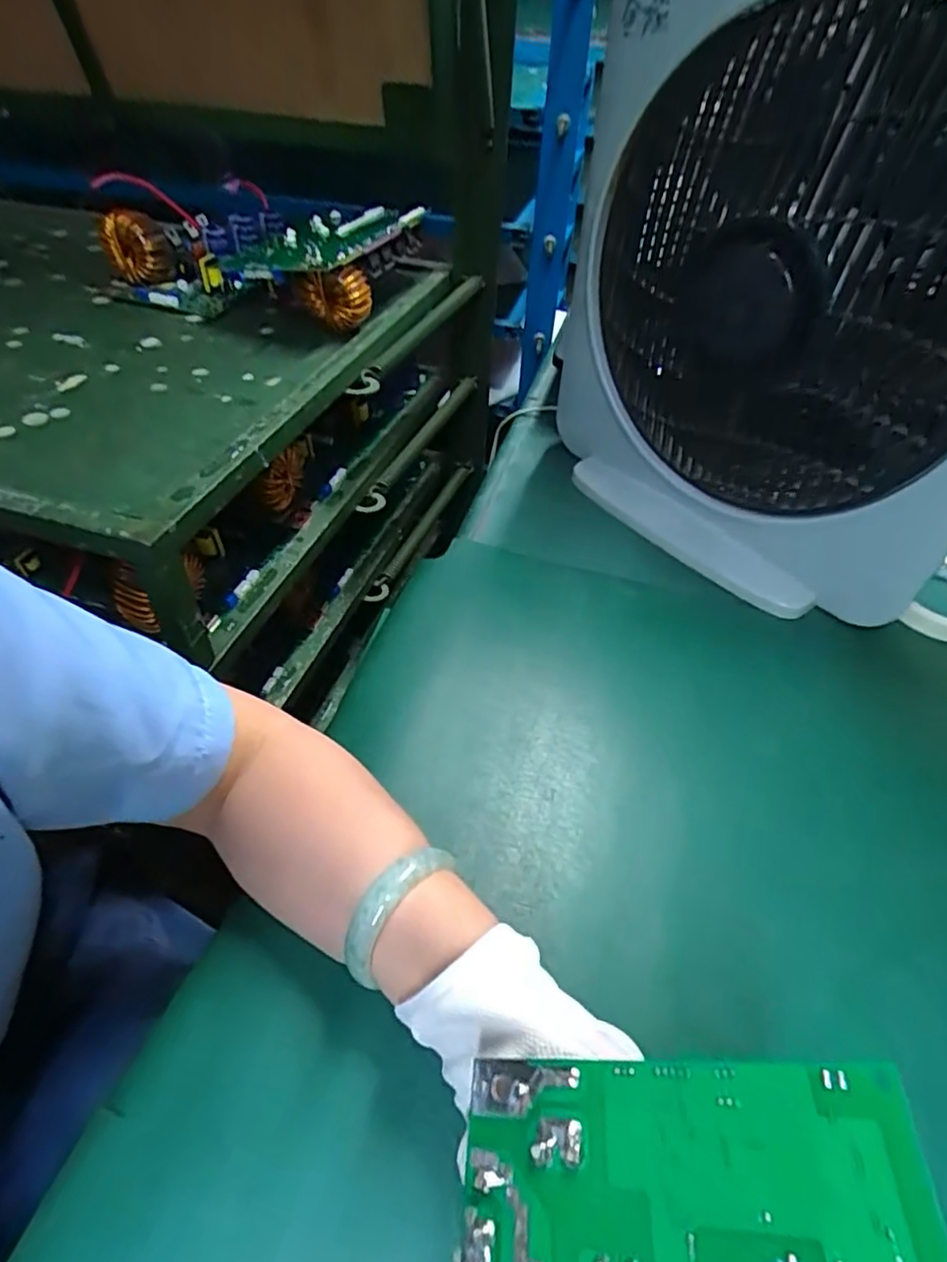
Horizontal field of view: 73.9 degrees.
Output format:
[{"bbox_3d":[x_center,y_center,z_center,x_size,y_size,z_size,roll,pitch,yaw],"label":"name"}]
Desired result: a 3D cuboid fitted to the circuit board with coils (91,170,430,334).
[{"bbox_3d":[-0.201,-0.381,0.628,0.275,0.068,0.196,16,49,11],"label":"circuit board with coils"}]

